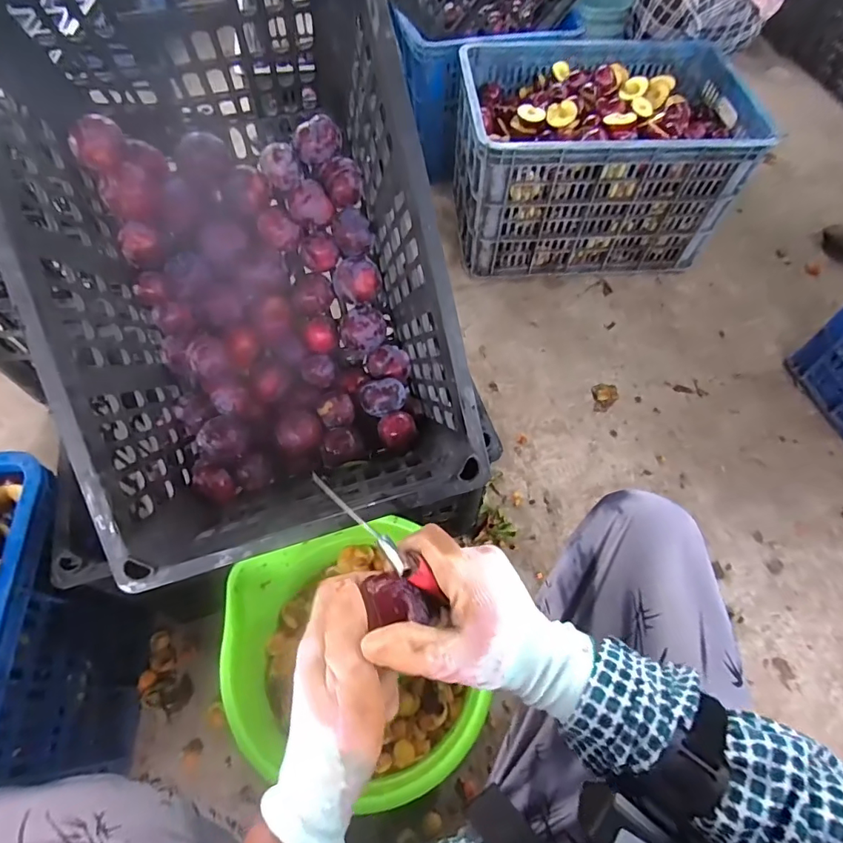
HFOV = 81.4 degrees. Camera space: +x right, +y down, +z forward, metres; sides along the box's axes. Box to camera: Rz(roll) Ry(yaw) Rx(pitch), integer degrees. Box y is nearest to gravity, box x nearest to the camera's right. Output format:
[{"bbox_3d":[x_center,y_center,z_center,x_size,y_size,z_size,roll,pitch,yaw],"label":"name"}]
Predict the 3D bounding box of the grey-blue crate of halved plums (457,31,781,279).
[{"bbox_3d":[0.354,-0.557,1.078,0.547,0.332,0.373,2,62,-1],"label":"grey-blue crate of halved plums"}]

